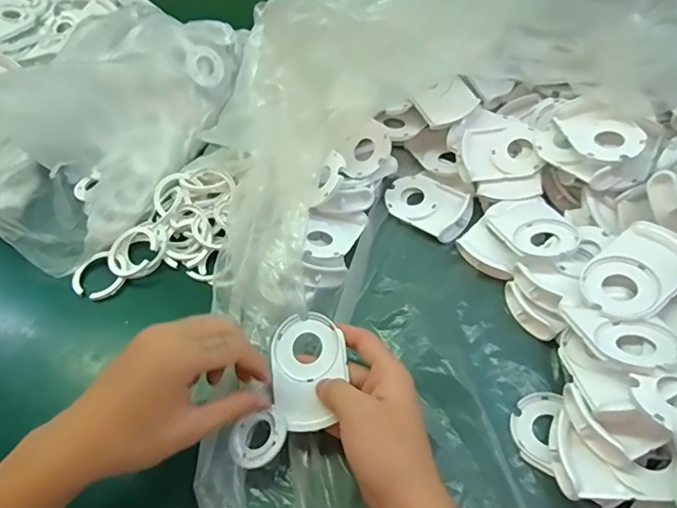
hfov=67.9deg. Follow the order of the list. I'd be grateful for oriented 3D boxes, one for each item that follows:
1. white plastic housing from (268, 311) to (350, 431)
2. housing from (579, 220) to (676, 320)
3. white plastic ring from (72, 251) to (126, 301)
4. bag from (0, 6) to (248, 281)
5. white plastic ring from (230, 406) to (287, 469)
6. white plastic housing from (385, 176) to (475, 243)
[{"bbox_3d":[-0.021,0.084,0.368,0.055,0.018,0.084,-8,53,-2],"label":"white plastic housing"},{"bbox_3d":[0.221,0.016,0.374,0.079,0.021,0.057,-41,53,-9],"label":"housing"},{"bbox_3d":[-0.226,0.021,0.465,0.042,0.011,0.041,-30,56,-17],"label":"white plastic ring"},{"bbox_3d":[-0.258,-0.159,0.555,0.236,0.086,0.330,26,59,22],"label":"bag"},{"bbox_3d":[-0.056,0.129,0.350,0.040,0.011,0.034,-17,53,-9],"label":"white plastic ring"},{"bbox_3d":[0.087,-0.050,0.491,0.082,0.017,0.054,33,62,26],"label":"white plastic housing"}]

